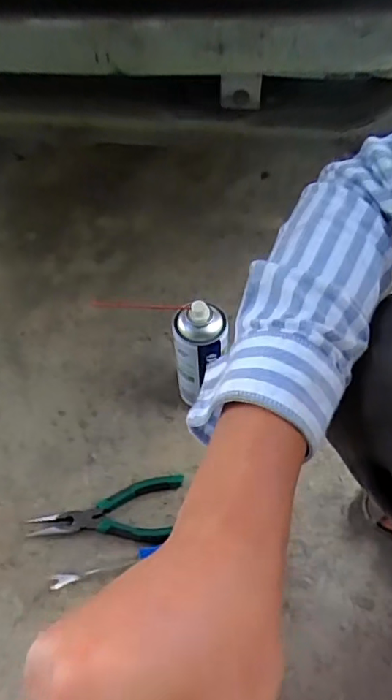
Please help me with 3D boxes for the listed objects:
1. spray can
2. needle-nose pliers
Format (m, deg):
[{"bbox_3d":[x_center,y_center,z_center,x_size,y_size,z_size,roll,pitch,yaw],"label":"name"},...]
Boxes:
[{"bbox_3d":[0.009,0.013,0.656,0.070,0.196,0.054,-9,57,-7],"label":"spray can"},{"bbox_3d":[-0.108,0.201,0.634,0.185,0.020,0.074,-5,57,-4],"label":"needle-nose pliers"}]

